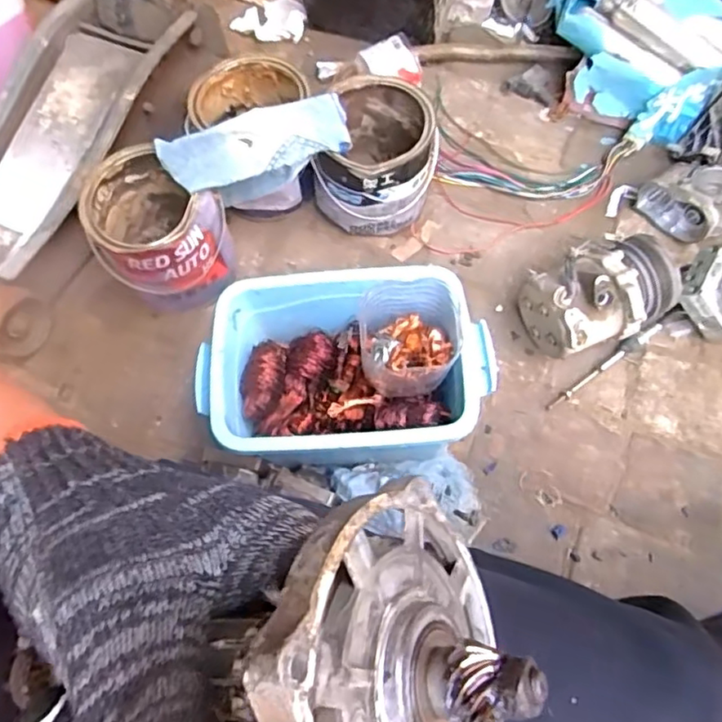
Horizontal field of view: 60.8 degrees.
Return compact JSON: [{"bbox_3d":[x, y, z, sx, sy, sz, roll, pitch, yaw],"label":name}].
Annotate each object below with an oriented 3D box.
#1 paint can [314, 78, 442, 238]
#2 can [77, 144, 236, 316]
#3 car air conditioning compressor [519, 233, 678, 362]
[{"bbox_3d":[0.022,-0.262,0.815,0.143,0.137,0.158,19,67,12],"label":"paint can"},{"bbox_3d":[-0.256,-0.158,0.778,0.162,0.138,0.144,39,72,19],"label":"can"},{"bbox_3d":[0.284,-0.075,0.732,0.155,0.112,0.114,-25,65,-9],"label":"car air conditioning compressor"}]

